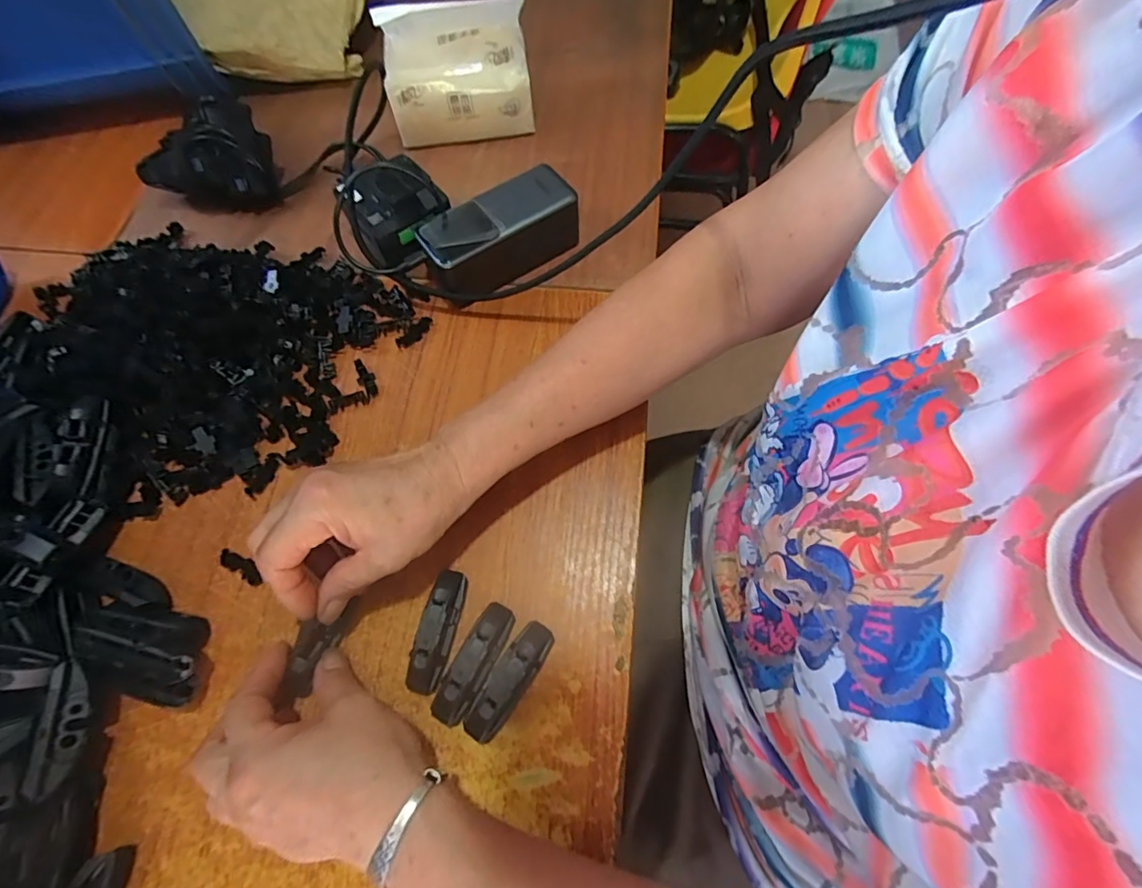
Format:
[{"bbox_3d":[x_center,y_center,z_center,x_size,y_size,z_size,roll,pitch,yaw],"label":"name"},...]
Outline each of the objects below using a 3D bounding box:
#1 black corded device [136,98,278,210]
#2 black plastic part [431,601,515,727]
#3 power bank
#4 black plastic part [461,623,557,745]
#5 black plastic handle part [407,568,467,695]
[{"bbox_3d":[-0.332,-0.261,0.466,0.110,0.074,0.062,-3,66,1],"label":"black corded device"},{"bbox_3d":[-0.060,0.134,0.317,0.023,0.021,0.073,25,70,12],"label":"black plastic part"},{"bbox_3d":[-0.057,-0.172,0.431,0.129,0.054,0.058,-30,69,-10],"label":"power bank"},{"bbox_3d":[-0.037,0.143,0.312,0.022,0.022,0.072,31,71,14],"label":"black plastic part"},{"bbox_3d":[-0.084,0.117,0.326,0.020,0.020,0.074,13,68,8],"label":"black plastic handle part"}]

